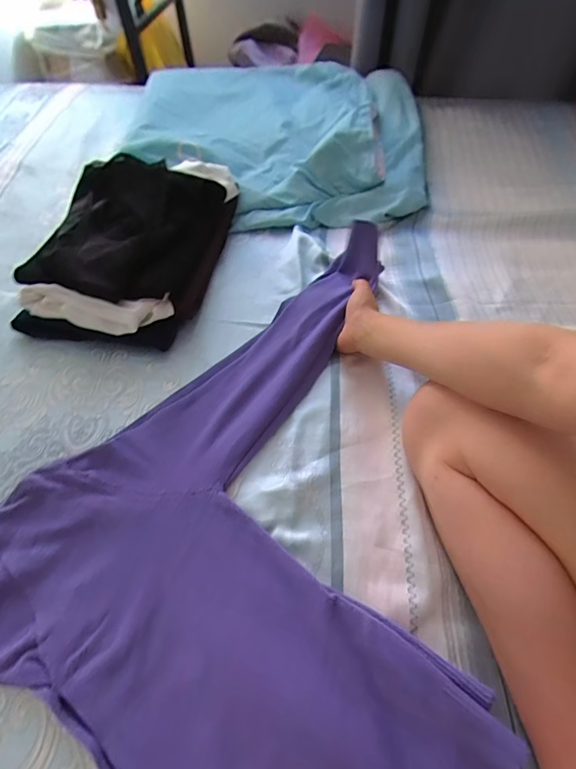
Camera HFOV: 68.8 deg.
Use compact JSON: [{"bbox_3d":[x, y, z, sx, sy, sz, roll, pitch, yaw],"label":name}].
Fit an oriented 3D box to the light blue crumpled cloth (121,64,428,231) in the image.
[{"bbox_3d":[-0.022,-0.492,0.803,0.546,0.071,0.467,2,57,3],"label":"light blue crumpled cloth"}]

